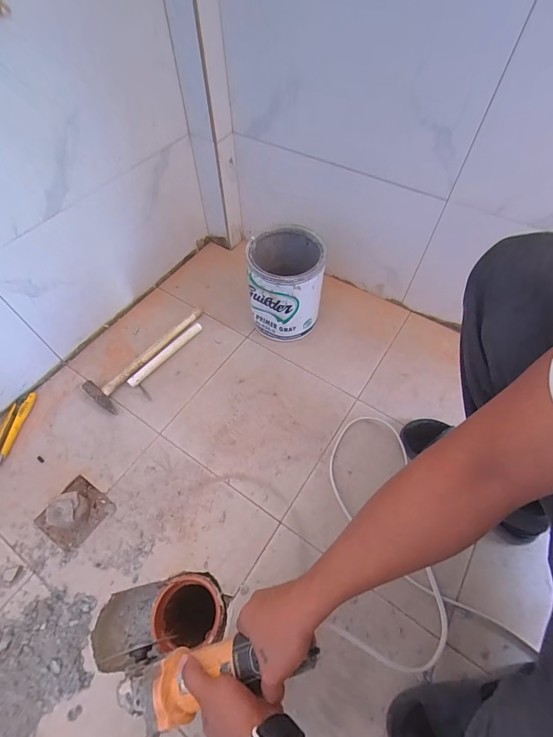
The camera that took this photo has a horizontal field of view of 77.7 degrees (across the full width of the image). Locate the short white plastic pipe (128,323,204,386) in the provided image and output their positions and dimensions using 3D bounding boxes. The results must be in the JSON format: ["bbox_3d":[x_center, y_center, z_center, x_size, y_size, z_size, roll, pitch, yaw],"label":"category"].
[{"bbox_3d":[-0.255,-0.035,0.803,0.021,0.019,0.211,34,64,21],"label":"short white plastic pipe"}]

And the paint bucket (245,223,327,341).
[{"bbox_3d":[0.023,-0.190,0.778,0.154,0.196,0.176,6,58,5],"label":"paint bucket"}]

